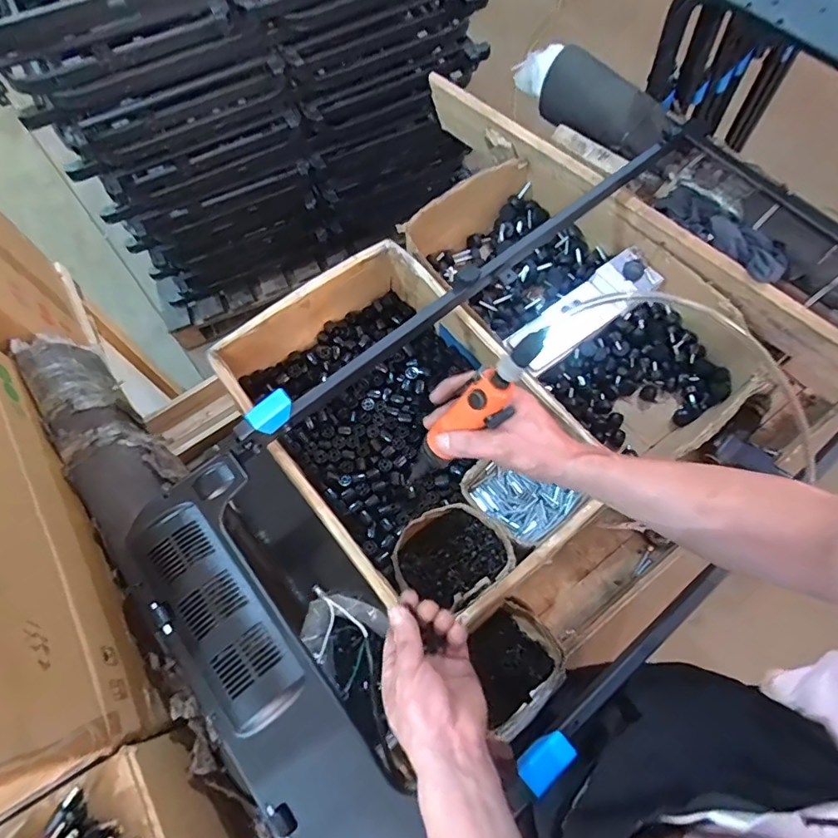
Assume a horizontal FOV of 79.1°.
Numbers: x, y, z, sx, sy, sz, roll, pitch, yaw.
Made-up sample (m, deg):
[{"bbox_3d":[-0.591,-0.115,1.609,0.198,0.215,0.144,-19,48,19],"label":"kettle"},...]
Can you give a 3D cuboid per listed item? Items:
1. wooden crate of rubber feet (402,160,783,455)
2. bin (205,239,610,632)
[{"bbox_3d":[0.282,-0.218,0.888,0.302,0.140,0.604,-42,73,-14],"label":"wooden crate of rubber feet"},{"bbox_3d":[-0.015,0.013,0.764,0.344,0.147,0.512,-38,72,-13],"label":"bin"}]

